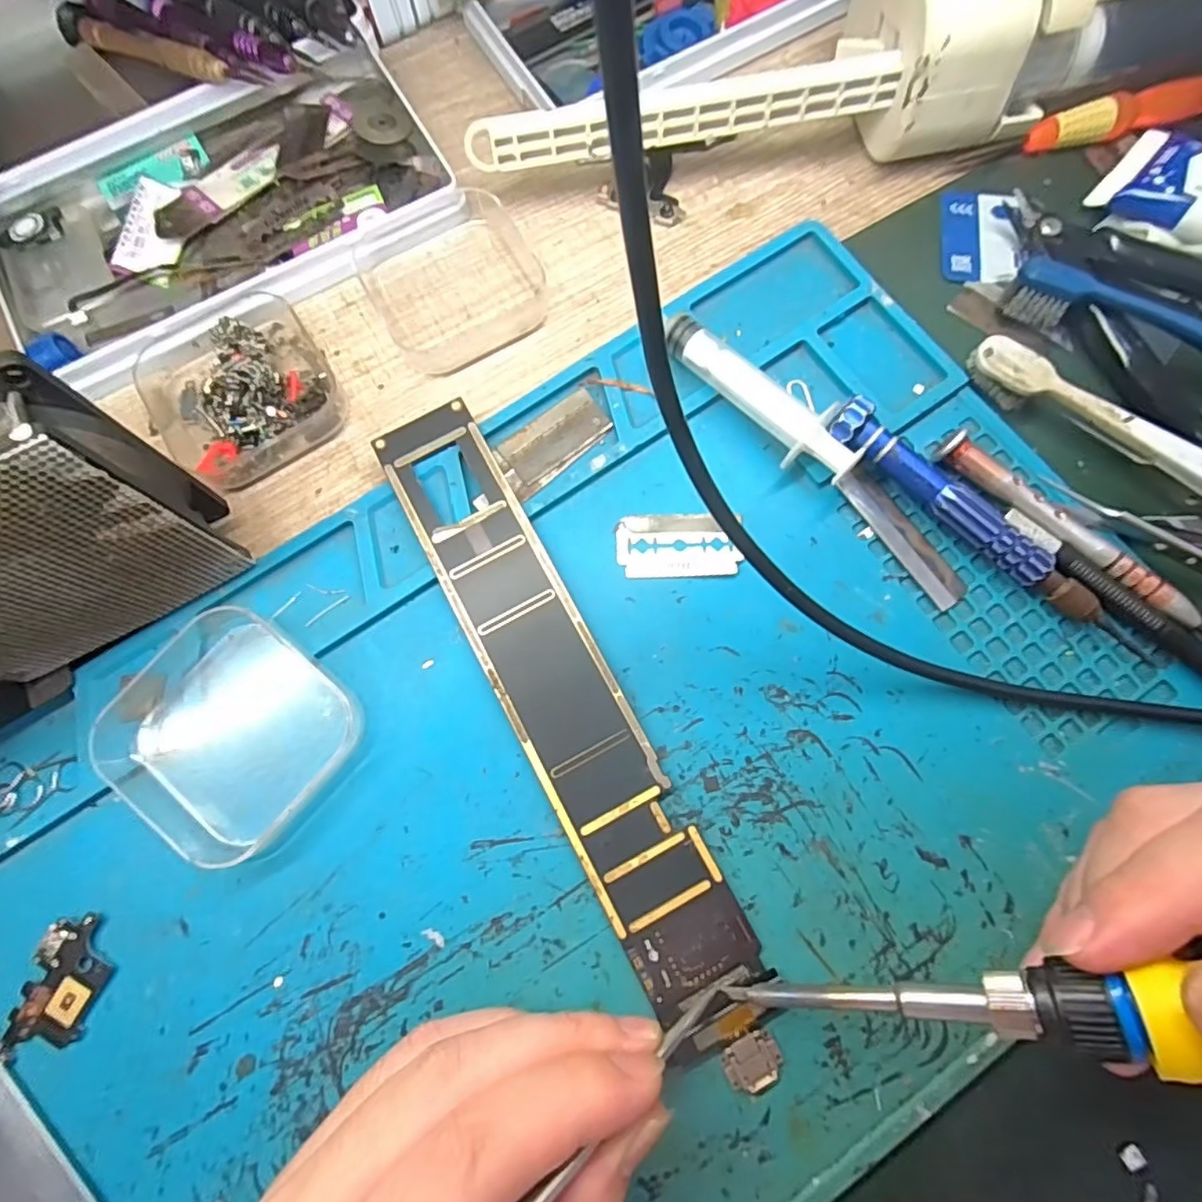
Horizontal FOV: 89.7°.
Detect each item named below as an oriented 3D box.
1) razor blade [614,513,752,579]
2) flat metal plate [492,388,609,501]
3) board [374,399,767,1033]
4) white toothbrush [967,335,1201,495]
[{"bbox_3d":[0.027,-0.019,0.206,0.042,0.004,0.022,-1,76,2],"label":"razor blade"},{"bbox_3d":[-0.018,-0.058,0.217,0.042,0.004,0.021,-40,78,-8],"label":"flat metal plate"},{"bbox_3d":[-0.016,0.024,0.194,0.036,0.004,0.199,-28,79,-4],"label":"board"},{"bbox_3d":[0.206,-0.034,0.199,0.182,0.011,0.017,37,80,10],"label":"white toothbrush"}]

